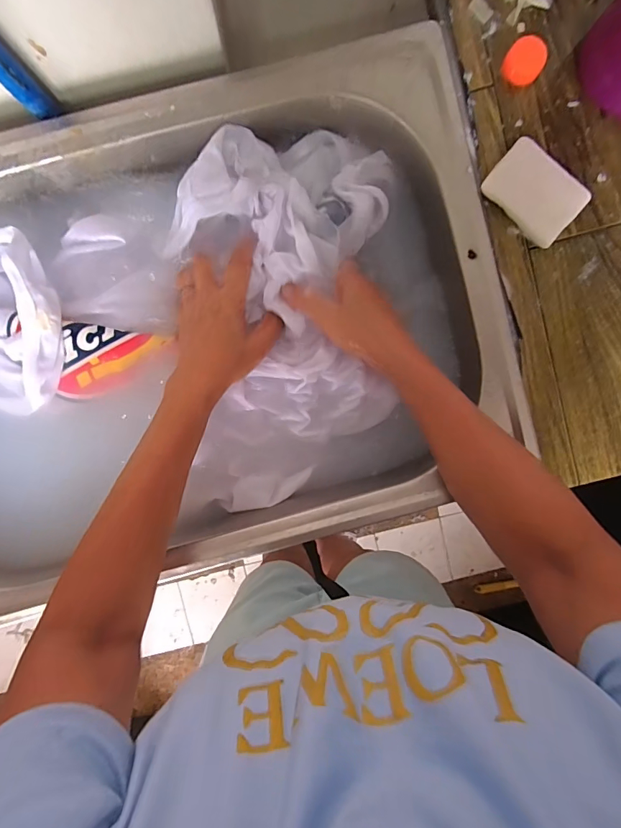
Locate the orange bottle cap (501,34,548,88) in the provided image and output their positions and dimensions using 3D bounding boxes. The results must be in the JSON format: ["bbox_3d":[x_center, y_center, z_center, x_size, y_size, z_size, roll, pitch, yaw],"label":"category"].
[{"bbox_3d":[0.179,-0.294,0.343,0.032,0.014,0.032,0,95,-1],"label":"orange bottle cap"}]

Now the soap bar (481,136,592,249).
[{"bbox_3d":[0.191,-0.188,0.350,0.077,0.015,0.056,40,93,-4],"label":"soap bar"}]

